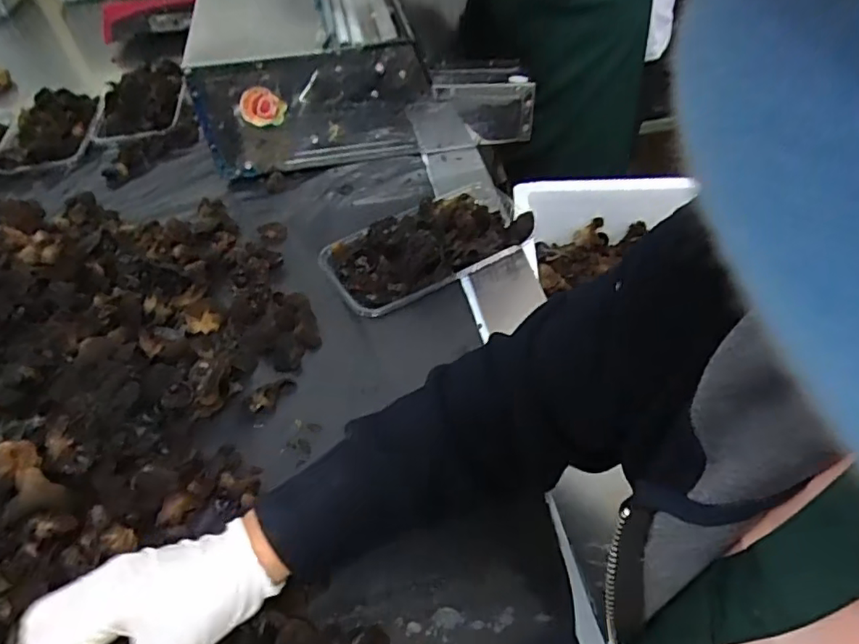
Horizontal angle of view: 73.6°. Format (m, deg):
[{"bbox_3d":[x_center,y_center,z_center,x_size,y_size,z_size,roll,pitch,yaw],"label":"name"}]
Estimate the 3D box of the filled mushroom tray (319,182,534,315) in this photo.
[{"bbox_3d":[0.001,-0.095,0.657,0.238,0.039,0.123,-28,52,-20],"label":"filled mushroom tray"}]

